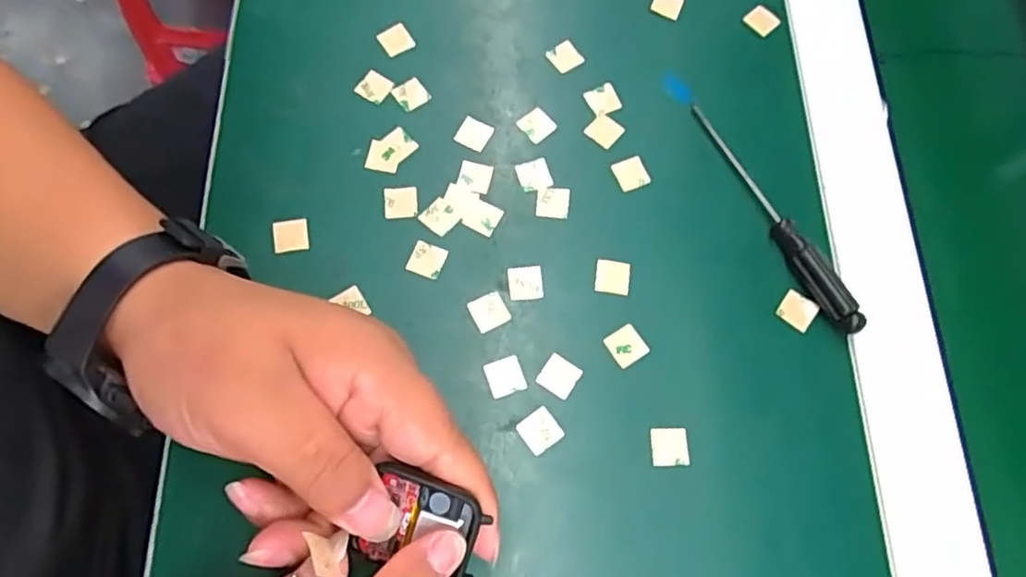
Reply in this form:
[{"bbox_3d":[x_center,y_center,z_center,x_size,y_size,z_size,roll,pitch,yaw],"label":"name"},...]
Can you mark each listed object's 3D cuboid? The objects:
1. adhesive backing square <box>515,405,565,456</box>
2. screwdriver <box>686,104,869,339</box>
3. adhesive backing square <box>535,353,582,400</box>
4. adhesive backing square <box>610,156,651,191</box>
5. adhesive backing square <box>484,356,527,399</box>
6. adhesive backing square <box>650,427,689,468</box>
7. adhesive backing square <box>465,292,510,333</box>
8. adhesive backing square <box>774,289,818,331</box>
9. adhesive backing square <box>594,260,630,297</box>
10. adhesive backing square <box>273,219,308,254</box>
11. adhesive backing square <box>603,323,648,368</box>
[{"bbox_3d":[0.011,0.061,0.282,0.016,0.004,0.016,-35,77,-10],"label":"adhesive backing square"},{"bbox_3d":[0.123,-0.036,0.313,0.010,0.019,0.131,-24,73,-11],"label":"screwdriver"},{"bbox_3d":[0.020,0.039,0.290,0.016,0.004,0.016,32,77,8],"label":"adhesive backing square"},{"bbox_3d":[0.058,-0.057,0.325,0.015,0.004,0.016,-24,74,0],"label":"adhesive backing square"},{"bbox_3d":[-0.003,0.039,0.289,0.016,0.004,0.016,-18,80,-8],"label":"adhesive backing square"},{"bbox_3d":[0.067,0.068,0.282,0.016,0.004,0.016,1,73,-1],"label":"adhesive backing square"},{"bbox_3d":[-0.011,0.011,0.299,0.015,0.004,0.016,-29,80,-11],"label":"adhesive backing square"},{"bbox_3d":[0.132,0.010,0.305,0.016,0.004,0.015,35,83,10],"label":"adhesive backing square"},{"bbox_3d":[0.046,-0.005,0.307,0.016,0.004,0.016,10,76,-1],"label":"adhesive backing square"},{"bbox_3d":[-0.104,-0.024,0.307,0.015,0.004,0.015,-9,76,-8],"label":"adhesive backing square"},{"bbox_3d":[0.051,0.025,0.295,0.016,0.004,0.016,-32,75,-13],"label":"adhesive backing square"}]

